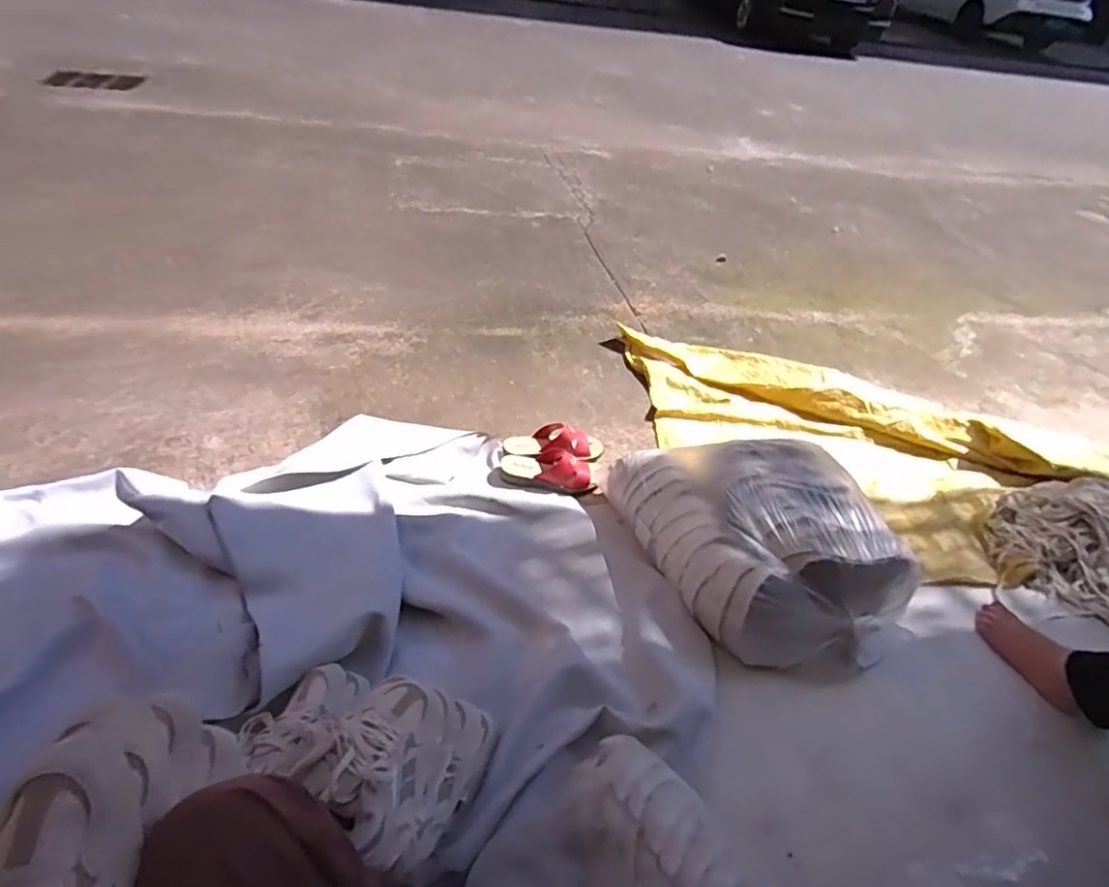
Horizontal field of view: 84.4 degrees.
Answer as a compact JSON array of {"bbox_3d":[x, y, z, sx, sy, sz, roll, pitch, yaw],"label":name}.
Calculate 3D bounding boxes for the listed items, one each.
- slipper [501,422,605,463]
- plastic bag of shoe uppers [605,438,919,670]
[{"bbox_3d":[0.000,0.004,1.389,0.226,0.057,0.101,7,41,-3],"label":"slipper"},{"bbox_3d":[0.356,0.157,1.118,0.336,0.209,0.512,-14,46,-25],"label":"plastic bag of shoe uppers"}]

